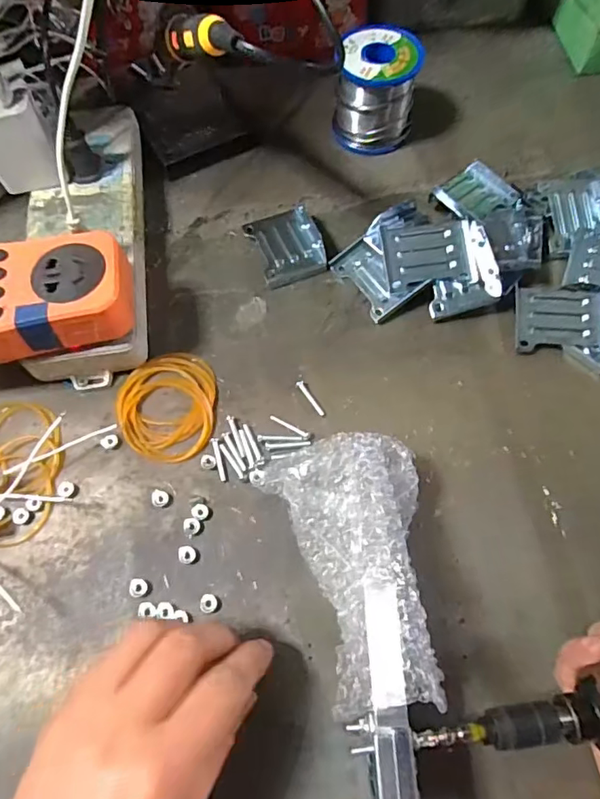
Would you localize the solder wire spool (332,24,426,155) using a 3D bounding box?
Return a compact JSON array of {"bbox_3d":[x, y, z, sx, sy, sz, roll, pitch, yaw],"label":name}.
[{"bbox_3d":[0.060,-0.248,0.415,0.065,0.065,0.064,5,66,3],"label":"solder wire spool"}]

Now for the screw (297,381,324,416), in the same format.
[{"bbox_3d":[0.007,-0.001,0.331,0.005,0.004,0.027,-30,68,-12],"label":"screw"}]

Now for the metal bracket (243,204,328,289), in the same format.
[{"bbox_3d":[-0.009,-0.114,0.381,0.048,0.008,0.060,-19,67,-7],"label":"metal bracket"}]

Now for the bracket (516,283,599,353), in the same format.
[{"bbox_3d":[0.173,-0.053,0.343,0.058,0.012,0.046,0,75,6],"label":"bracket"}]

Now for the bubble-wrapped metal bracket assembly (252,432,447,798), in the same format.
[{"bbox_3d":[0.029,0.104,0.247,0.076,0.066,0.172,-6,66,-2],"label":"bubble-wrapped metal bracket assembly"}]

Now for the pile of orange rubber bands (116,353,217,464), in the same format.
[{"bbox_3d":[-0.084,0.004,0.328,0.060,0.006,0.073,-7,66,-2],"label":"pile of orange rubber bands"}]

